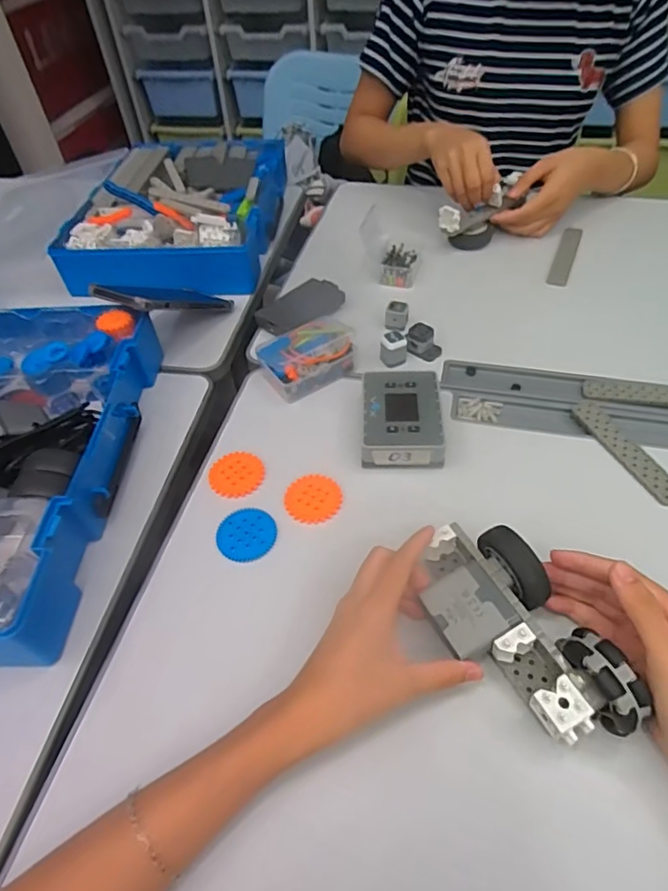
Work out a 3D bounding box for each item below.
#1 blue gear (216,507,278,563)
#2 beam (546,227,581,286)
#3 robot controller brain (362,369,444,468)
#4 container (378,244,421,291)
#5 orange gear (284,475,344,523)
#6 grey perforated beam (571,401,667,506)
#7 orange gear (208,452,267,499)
[{"bbox_3d":[-0.075,0.076,0.457,0.048,0.004,0.051,-2,49,2],"label":"blue gear"},{"bbox_3d":[0.317,-0.261,0.726,0.025,0.004,0.148,18,53,18],"label":"beam"},{"bbox_3d":[0.065,-0.025,0.515,0.078,0.036,0.102,1,49,5],"label":"robot controller brain"},{"bbox_3d":[0.089,-0.242,0.707,0.045,0.027,0.075,10,51,11],"label":"container"},{"bbox_3d":[-0.019,0.047,0.477,0.050,0.004,0.049,-2,49,2],"label":"orange gear"},{"bbox_3d":[0.268,0.004,0.489,0.029,0.006,0.125,-19,51,-13],"label":"grey perforated beam"},{"bbox_3d":[-0.092,0.027,0.500,0.052,0.004,0.050,-2,49,2],"label":"orange gear"}]

